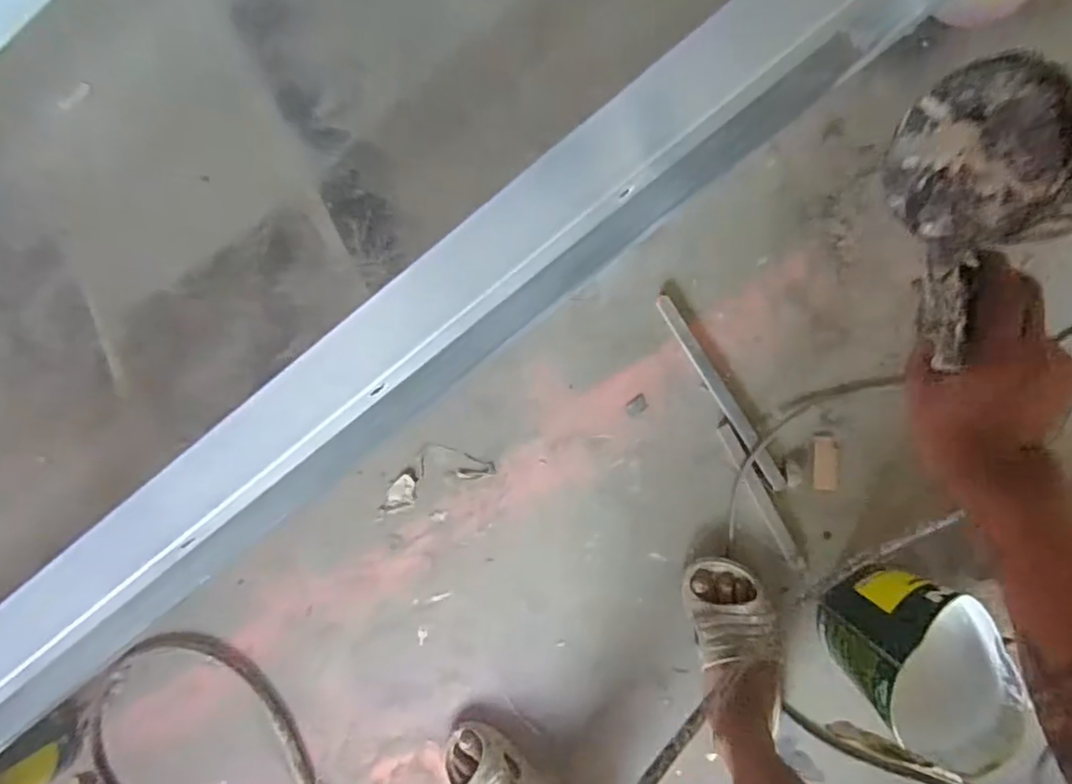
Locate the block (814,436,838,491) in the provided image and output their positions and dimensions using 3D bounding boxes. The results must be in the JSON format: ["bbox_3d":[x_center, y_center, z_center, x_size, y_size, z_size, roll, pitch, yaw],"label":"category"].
[{"bbox_3d":[0.408,0.101,0.859,0.032,0.007,0.074,0,92,7],"label":"block"}]

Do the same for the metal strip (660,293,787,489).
[{"bbox_3d":[0.261,0.000,0.857,0.023,0.006,0.310,-31,88,8],"label":"metal strip"}]

